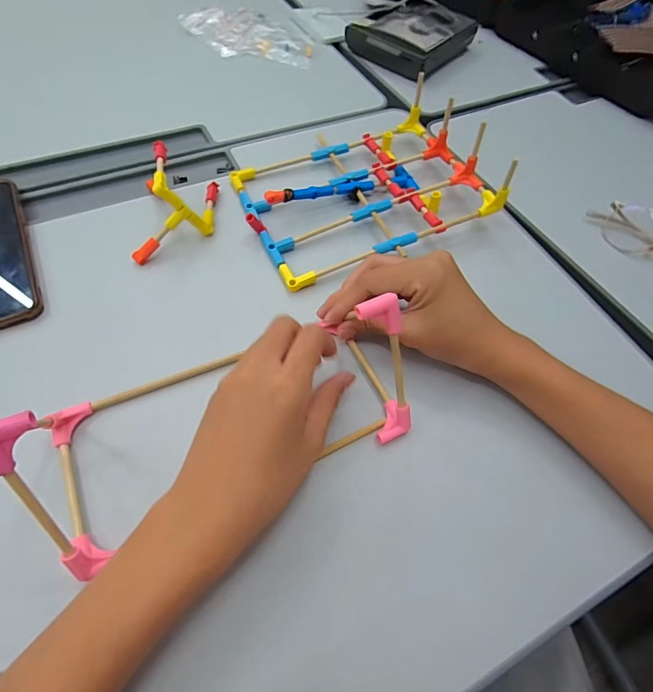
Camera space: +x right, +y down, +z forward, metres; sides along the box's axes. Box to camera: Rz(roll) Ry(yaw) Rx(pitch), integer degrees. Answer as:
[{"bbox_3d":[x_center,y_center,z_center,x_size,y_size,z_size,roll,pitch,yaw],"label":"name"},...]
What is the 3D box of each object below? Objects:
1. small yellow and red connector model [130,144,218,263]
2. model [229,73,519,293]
[{"bbox_3d":[-0.130,-0.124,0.357,0.055,0.055,0.102,6,59,-1],"label":"small yellow and red connector model"},{"bbox_3d":[0.033,-0.161,0.385,0.226,0.063,0.172,-21,63,-16],"label":"model"}]

